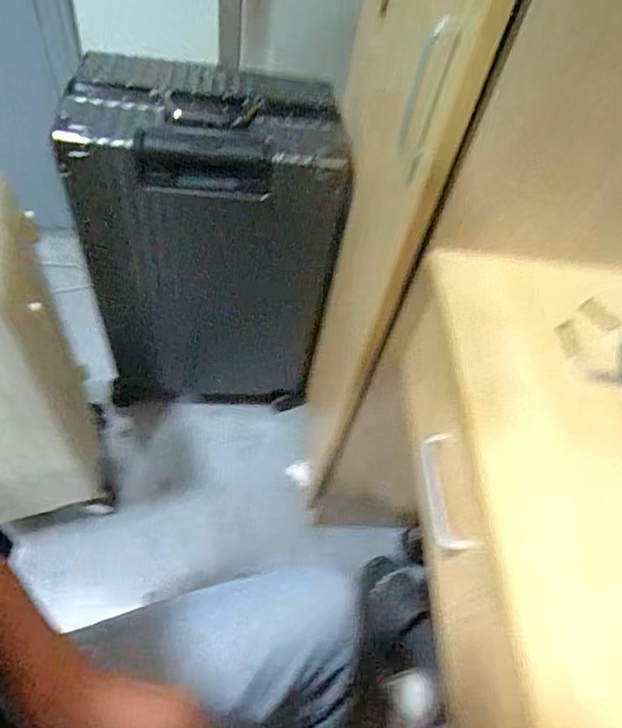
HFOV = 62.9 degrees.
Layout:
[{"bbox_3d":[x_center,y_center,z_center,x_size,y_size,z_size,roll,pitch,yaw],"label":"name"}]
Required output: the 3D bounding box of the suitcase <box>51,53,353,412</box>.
[{"bbox_3d":[-0.190,-0.186,1.011,0.433,0.639,0.228,3,52,-7],"label":"suitcase"}]

